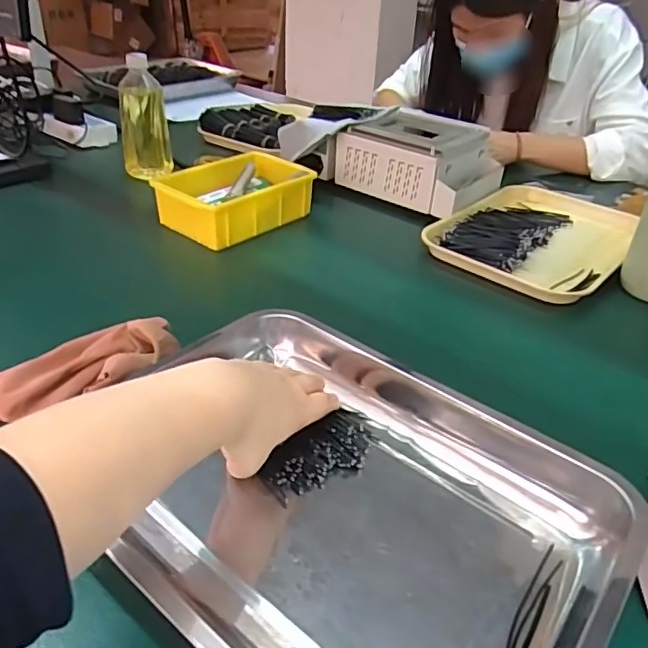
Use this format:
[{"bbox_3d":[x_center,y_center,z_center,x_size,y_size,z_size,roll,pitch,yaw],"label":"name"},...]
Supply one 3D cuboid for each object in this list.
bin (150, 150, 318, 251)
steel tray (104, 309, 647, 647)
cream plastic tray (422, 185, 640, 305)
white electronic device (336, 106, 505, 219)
[{"bbox_3d":[-0.128,-0.183,0.798,0.140,0.061,0.215,29,42,33],"label":"bin"},{"bbox_3d":[0.010,0.110,0.386,0.345,0.044,0.269,27,41,31],"label":"steel tray"},{"bbox_3d":[0.299,-0.130,0.790,0.222,0.034,0.314,25,40,29],"label":"cream plastic tray"},{"bbox_3d":[0.149,-0.254,0.876,0.215,0.096,0.147,28,41,32],"label":"white electronic device"}]

